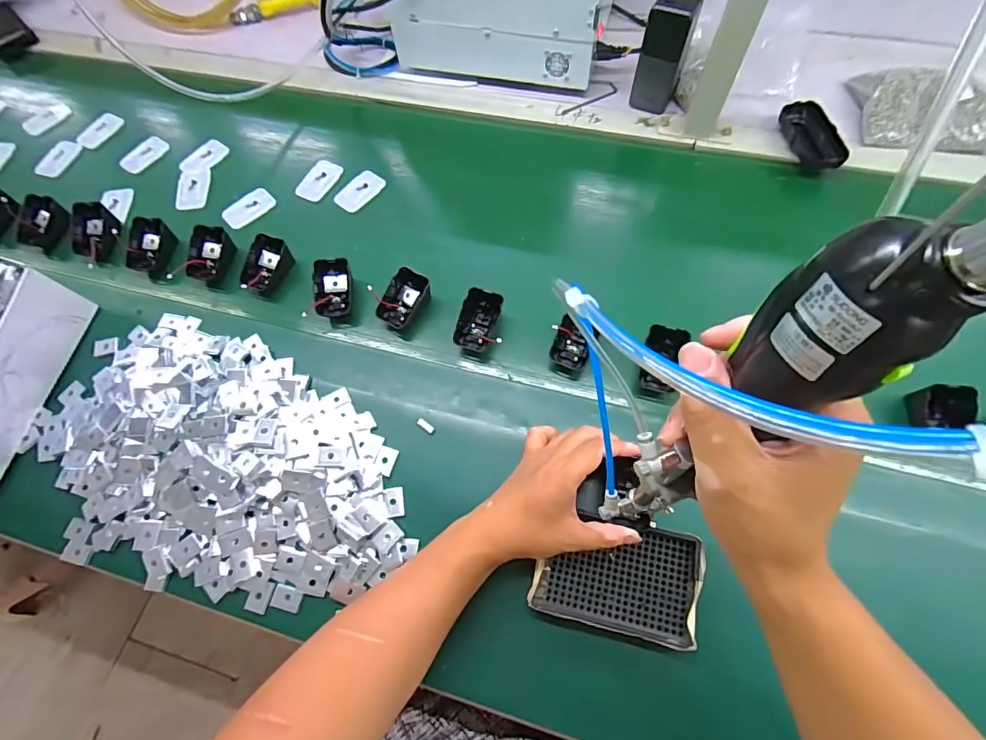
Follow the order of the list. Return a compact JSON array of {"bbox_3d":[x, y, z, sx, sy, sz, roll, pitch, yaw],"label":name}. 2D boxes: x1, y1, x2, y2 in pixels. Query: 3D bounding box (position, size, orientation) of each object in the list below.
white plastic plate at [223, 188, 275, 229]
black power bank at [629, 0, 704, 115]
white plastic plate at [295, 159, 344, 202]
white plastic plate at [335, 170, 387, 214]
[{"bbox_3d":[-0.342,-0.227,0.637,0.042,0.008,0.075,39,66,7],"label":"white plastic plate"},{"bbox_3d":[0.230,-0.424,0.614,0.060,0.128,0.059,20,69,11],"label":"black power bank"},{"bbox_3d":[-0.249,-0.270,0.647,0.046,0.005,0.070,29,71,11],"label":"white plastic plate"},{"bbox_3d":[-0.187,-0.251,0.638,0.046,0.008,0.071,36,76,15],"label":"white plastic plate"}]

